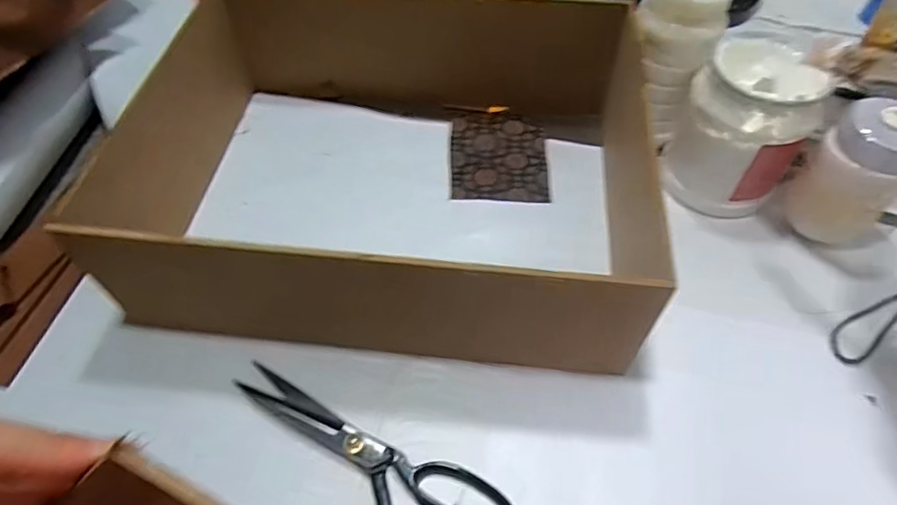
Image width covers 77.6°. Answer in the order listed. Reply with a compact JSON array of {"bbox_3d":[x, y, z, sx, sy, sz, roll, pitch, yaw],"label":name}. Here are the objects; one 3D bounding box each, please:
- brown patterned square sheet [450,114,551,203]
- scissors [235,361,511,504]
[{"bbox_3d":[0.056,-0.108,0.619,0.104,0.004,0.130,2,55,2],"label":"brown patterned square sheet"},{"bbox_3d":[-0.064,0.159,0.421,0.235,0.012,0.095,34,61,22],"label":"scissors"}]

